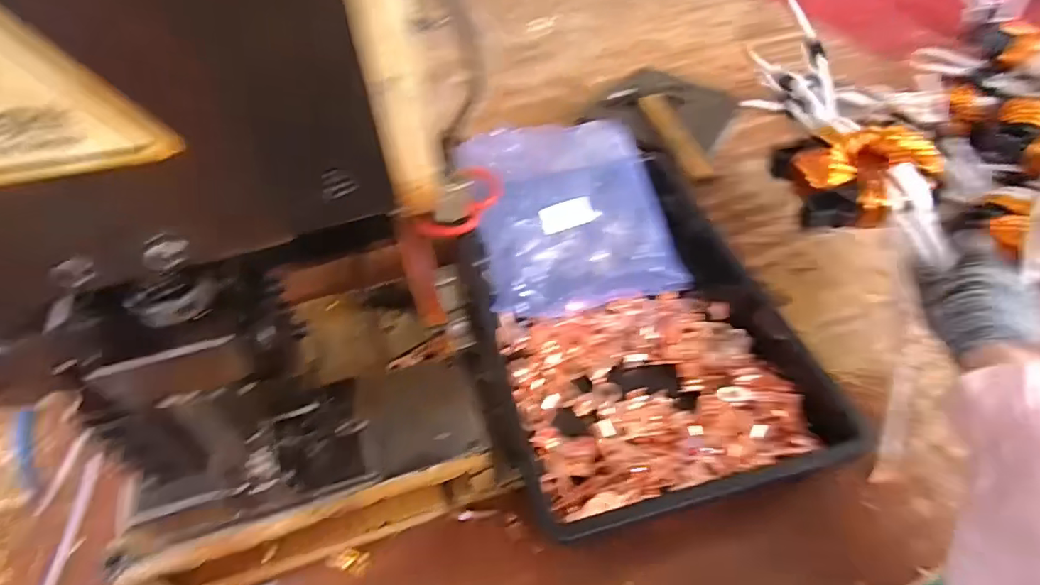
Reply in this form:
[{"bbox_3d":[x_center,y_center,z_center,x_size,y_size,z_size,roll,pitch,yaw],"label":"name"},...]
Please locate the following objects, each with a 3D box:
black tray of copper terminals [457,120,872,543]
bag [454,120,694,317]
[{"bbox_3d":[0.088,-0.007,0.530,0.269,0.077,0.420,-9,47,-6],"label":"black tray of copper terminals"},{"bbox_3d":[0.049,-0.089,0.596,0.191,0.082,0.219,-7,47,-5],"label":"bag"}]

